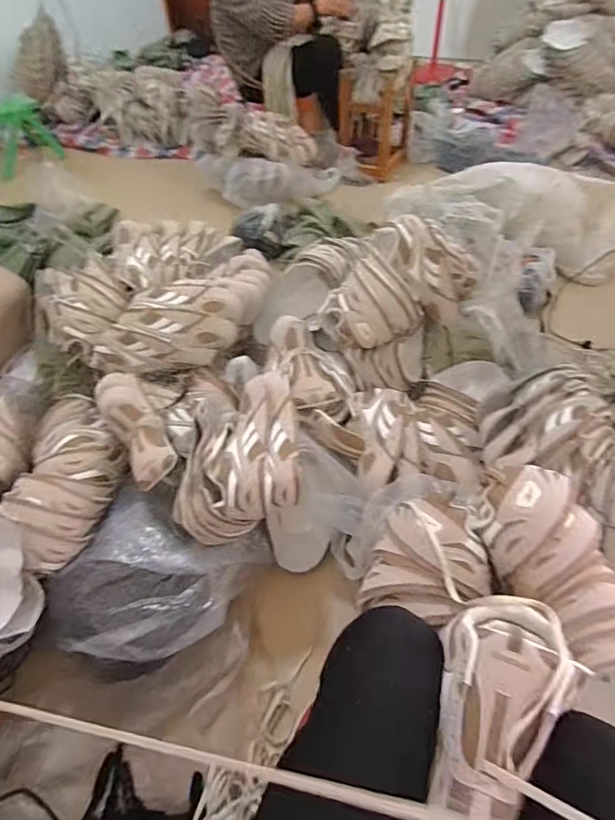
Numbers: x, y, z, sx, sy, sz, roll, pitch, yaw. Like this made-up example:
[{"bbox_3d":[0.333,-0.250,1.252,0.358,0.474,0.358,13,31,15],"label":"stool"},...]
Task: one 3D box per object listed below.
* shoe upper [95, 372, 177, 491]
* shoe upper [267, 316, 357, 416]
[{"bbox_3d":[-0.316,0.029,0.825,0.083,0.067,0.242,-29,54,-18],"label":"shoe upper"},{"bbox_3d":[-0.003,-0.091,0.931,0.131,0.074,0.237,-26,53,-16],"label":"shoe upper"}]

